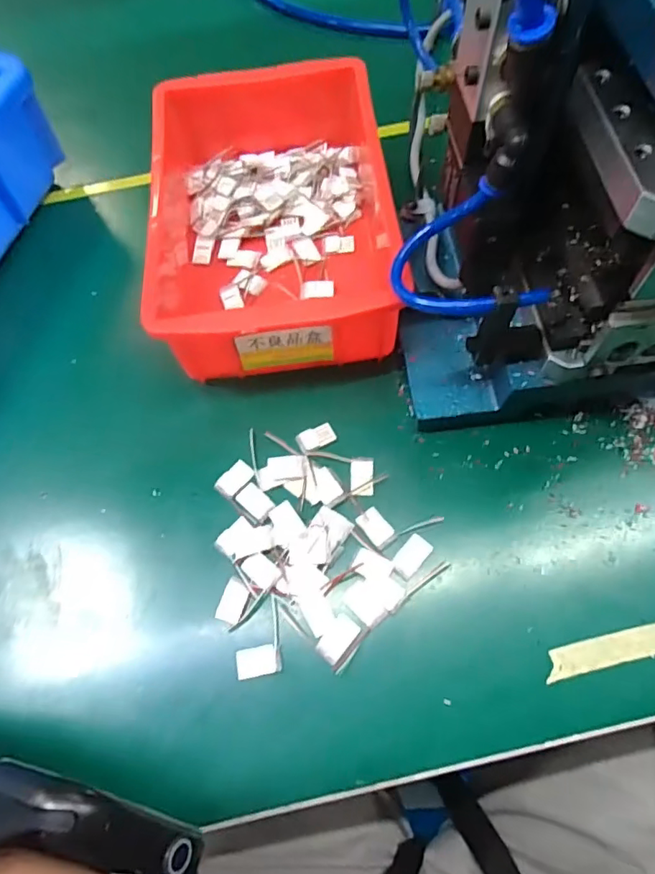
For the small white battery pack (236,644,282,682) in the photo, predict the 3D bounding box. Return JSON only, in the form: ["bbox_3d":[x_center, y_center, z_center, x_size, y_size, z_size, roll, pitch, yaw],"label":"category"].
[{"bbox_3d":[-0.031,0.104,0.246,0.020,0.006,0.013,-12,67,-2],"label":"small white battery pack"}]

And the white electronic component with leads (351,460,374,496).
[{"bbox_3d":[0.018,0.020,0.278,0.012,0.004,0.020,2,68,4],"label":"white electronic component with leads"}]

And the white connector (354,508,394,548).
[{"bbox_3d":[0.024,0.045,0.267,0.013,0.004,0.018,-37,70,-12],"label":"white connector"}]

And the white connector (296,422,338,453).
[{"bbox_3d":[-0.006,0.000,0.290,0.021,0.004,0.012,-23,68,-6],"label":"white connector"}]

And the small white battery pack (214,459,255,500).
[{"bbox_3d":[-0.049,0.022,0.282,0.012,0.004,0.020,36,74,16],"label":"small white battery pack"}]

